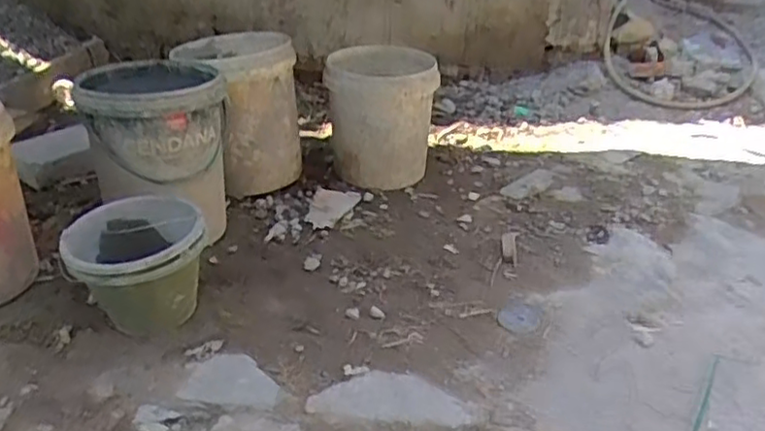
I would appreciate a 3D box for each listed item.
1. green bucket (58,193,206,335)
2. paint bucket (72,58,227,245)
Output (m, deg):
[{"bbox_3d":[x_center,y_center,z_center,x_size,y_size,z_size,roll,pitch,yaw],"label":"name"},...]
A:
[{"bbox_3d":[-0.453,0.103,1.246,0.226,0.206,0.209,2,28,-1],"label":"green bucket"},{"bbox_3d":[-0.490,-0.139,1.485,0.287,0.342,0.305,-5,29,-13],"label":"paint bucket"}]

